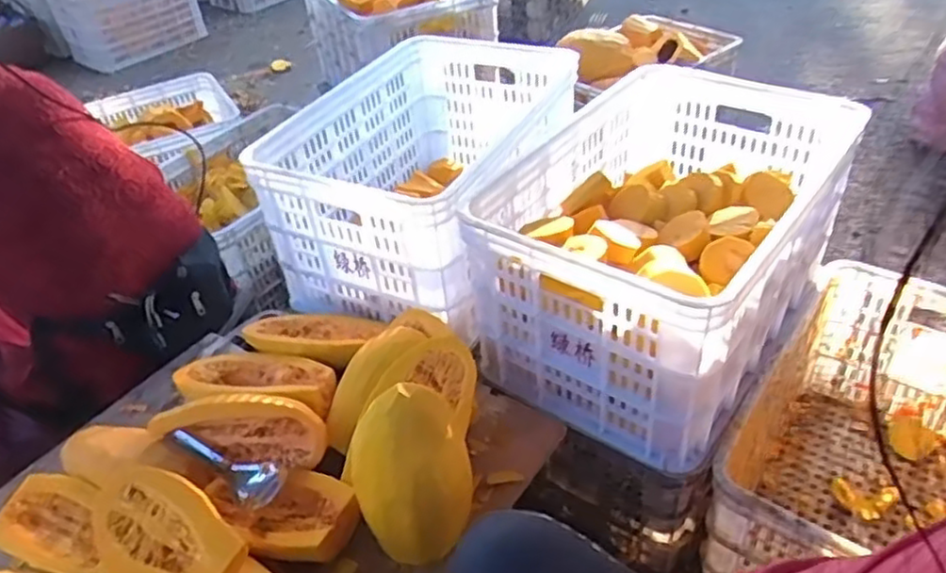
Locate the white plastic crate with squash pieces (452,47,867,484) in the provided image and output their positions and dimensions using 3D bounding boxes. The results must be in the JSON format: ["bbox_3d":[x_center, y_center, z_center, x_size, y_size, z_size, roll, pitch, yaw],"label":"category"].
[{"bbox_3d":[0.278,-0.069,1.031,0.377,0.287,0.551,22,46,29],"label":"white plastic crate with squash pieces"}]

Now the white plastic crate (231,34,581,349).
[{"bbox_3d":[-0.067,-0.206,1.227,0.384,0.261,0.581,12,42,20],"label":"white plastic crate"}]

